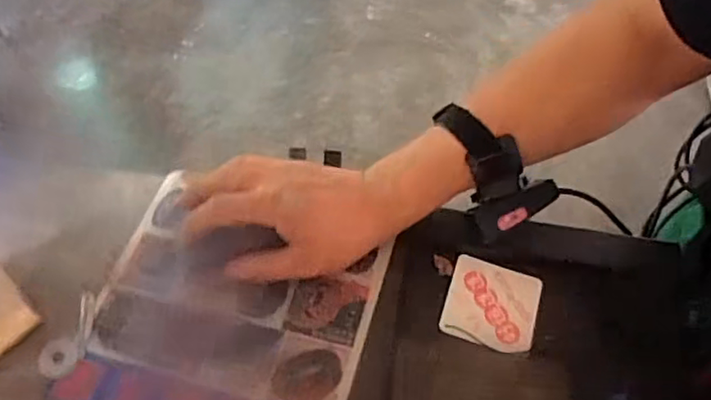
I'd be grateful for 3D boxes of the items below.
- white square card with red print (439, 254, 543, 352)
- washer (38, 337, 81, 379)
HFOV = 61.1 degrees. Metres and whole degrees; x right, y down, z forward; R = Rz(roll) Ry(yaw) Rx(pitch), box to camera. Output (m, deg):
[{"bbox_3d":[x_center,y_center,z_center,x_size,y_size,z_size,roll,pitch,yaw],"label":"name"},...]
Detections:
[{"bbox_3d":[0.106,0.081,0.470,0.069,0.006,0.069,15,58,12],"label":"white square card with red print"},{"bbox_3d":[-0.215,0.113,0.437,0.029,0.004,0.028,3,57,5],"label":"washer"}]

